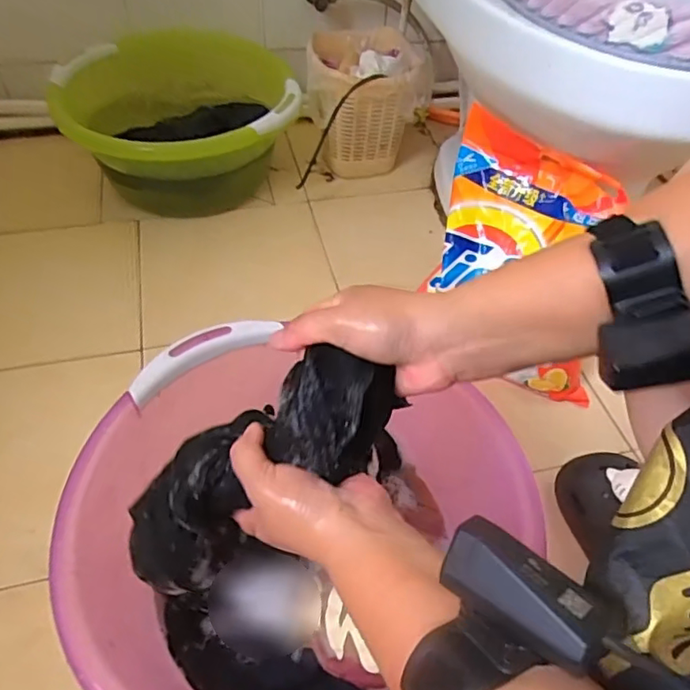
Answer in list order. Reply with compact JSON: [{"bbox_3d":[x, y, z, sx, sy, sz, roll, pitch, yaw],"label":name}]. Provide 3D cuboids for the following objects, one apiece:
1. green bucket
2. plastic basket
[{"bbox_3d":[-0.292,-0.373,1.012,0.396,0.197,0.345,0,50,-4],"label":"green bucket"},{"bbox_3d":[0.030,-0.441,1.070,0.196,0.212,0.189,-3,50,-6],"label":"plastic basket"}]

